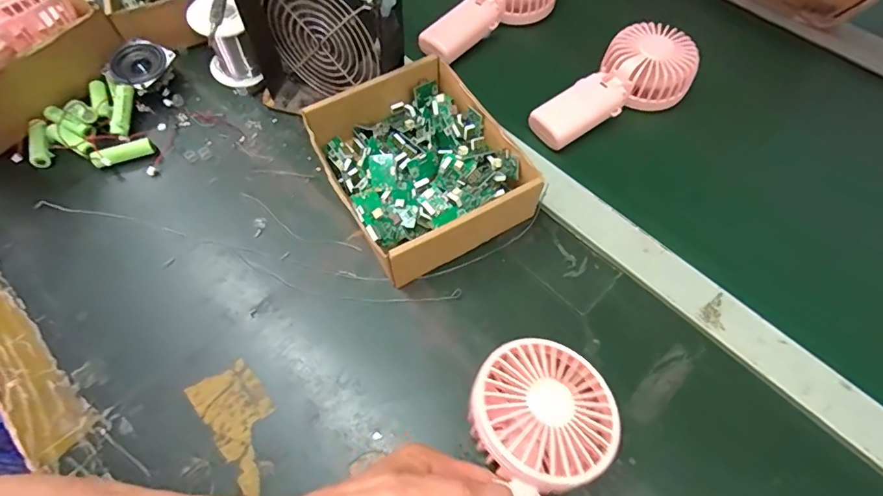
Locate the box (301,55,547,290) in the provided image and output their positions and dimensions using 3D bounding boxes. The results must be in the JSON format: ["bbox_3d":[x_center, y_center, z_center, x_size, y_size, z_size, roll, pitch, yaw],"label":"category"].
[{"bbox_3d":[-0.018,-0.070,0.404,0.141,0.055,0.164,-29,65,-15],"label":"box"}]

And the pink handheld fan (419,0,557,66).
[{"bbox_3d":[0.050,-0.266,0.520,0.176,0.041,0.076,-40,69,-19],"label":"pink handheld fan"}]

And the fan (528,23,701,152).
[{"bbox_3d":[0.170,-0.154,0.458,0.175,0.037,0.083,-37,68,-18],"label":"fan"}]

